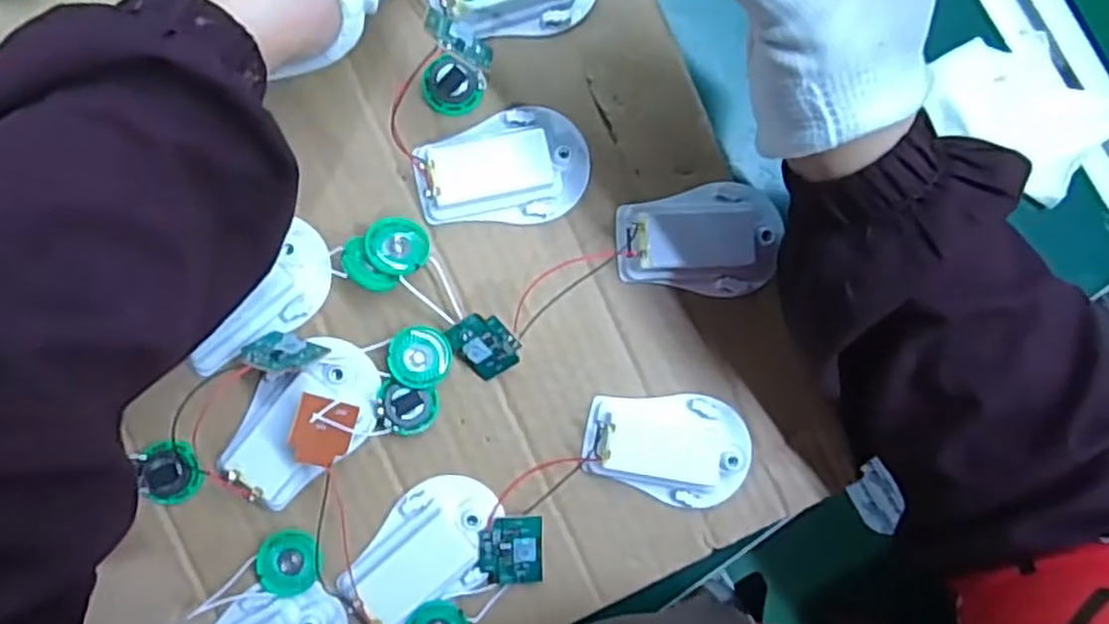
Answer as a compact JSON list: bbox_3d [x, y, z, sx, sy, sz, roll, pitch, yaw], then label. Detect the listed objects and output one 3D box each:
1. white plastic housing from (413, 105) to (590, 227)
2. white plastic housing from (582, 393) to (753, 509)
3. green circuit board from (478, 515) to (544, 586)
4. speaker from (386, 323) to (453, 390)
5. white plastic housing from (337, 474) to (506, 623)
[{"bbox_3d":[-0.023,-0.067,0.341,0.079,0.015,0.052,-11,90,-8],"label":"white plastic housing"},{"bbox_3d":[0.055,0.065,0.351,0.080,0.017,0.051,9,88,-7],"label":"white plastic housing"},{"bbox_3d":[-0.020,0.111,0.346,0.029,0.010,0.030,0,89,-7],"label":"green circuit board"},{"bbox_3d":[-0.062,0.021,0.341,0.028,0.012,0.027,0,89,-7],"label":"speaker"},{"bbox_3d":[-0.057,0.112,0.338,0.052,0.015,0.074,38,84,-5],"label":"white plastic housing"}]

